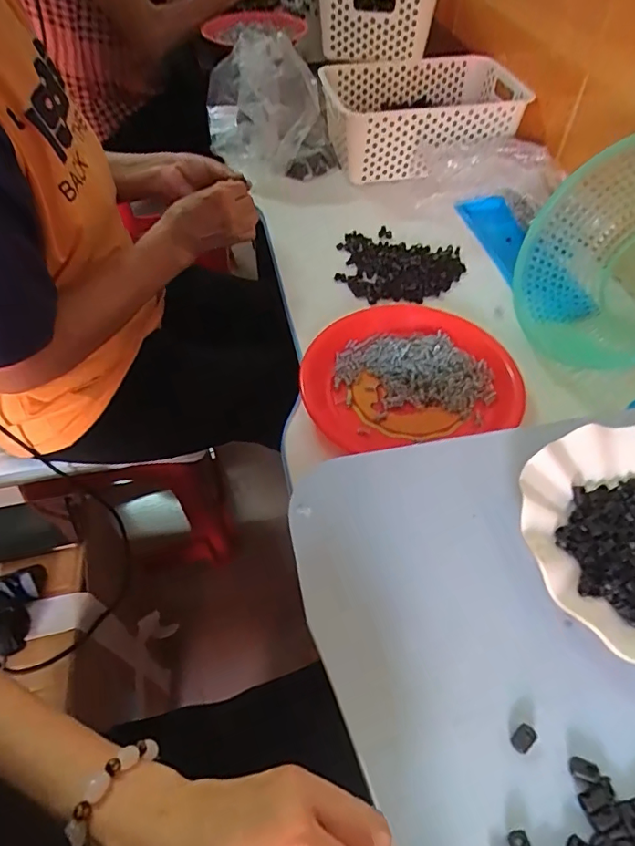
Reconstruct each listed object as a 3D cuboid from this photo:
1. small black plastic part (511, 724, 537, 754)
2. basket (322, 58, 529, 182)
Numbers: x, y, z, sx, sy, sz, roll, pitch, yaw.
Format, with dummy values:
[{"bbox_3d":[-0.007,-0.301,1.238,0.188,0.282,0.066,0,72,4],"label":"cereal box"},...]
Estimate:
[{"bbox_3d":[0.125,0.191,0.310,0.016,0.004,0.011,-35,59,-24],"label":"small black plastic part"},{"bbox_3d":[0.168,-0.513,0.857,0.304,0.107,0.198,-9,52,-6],"label":"basket"}]

